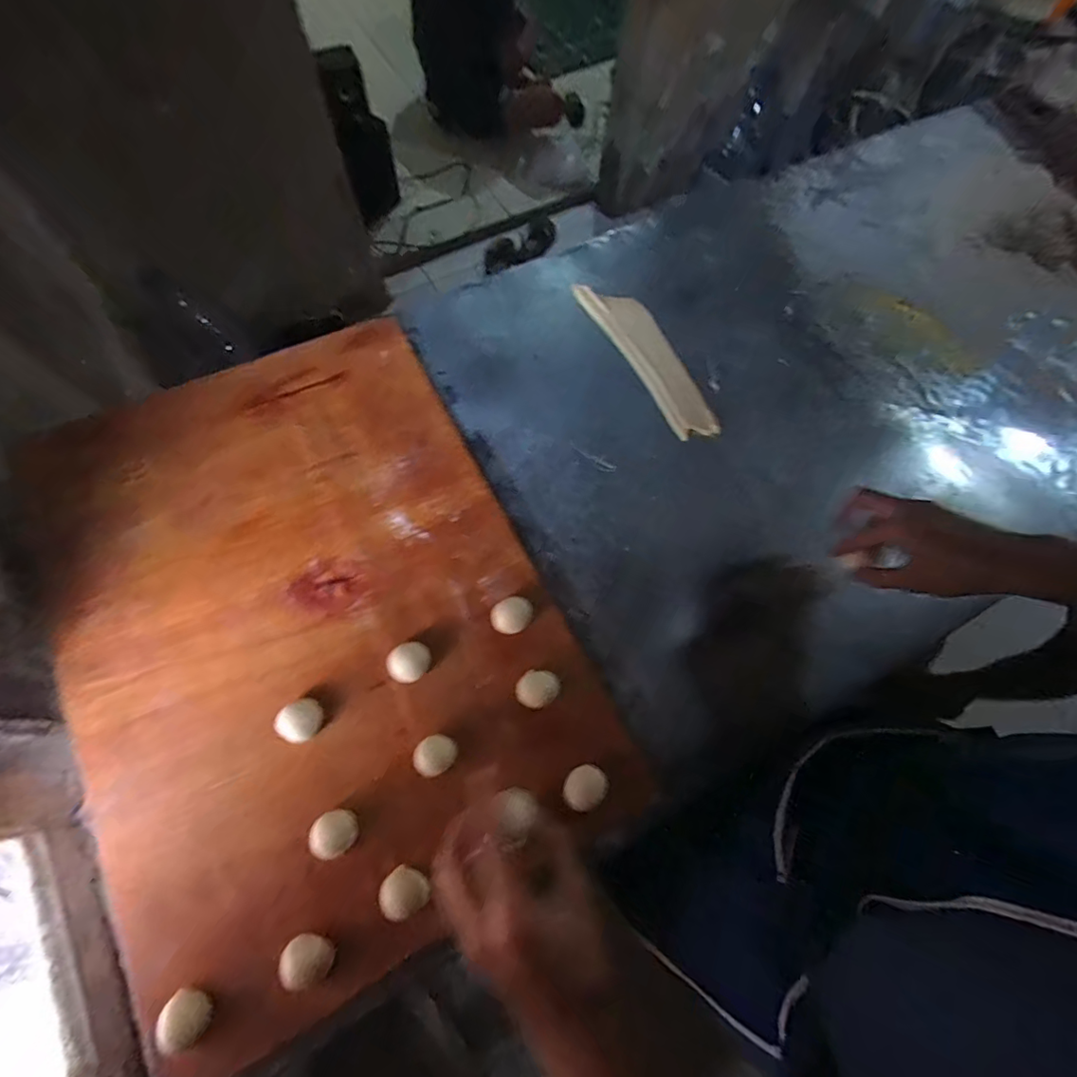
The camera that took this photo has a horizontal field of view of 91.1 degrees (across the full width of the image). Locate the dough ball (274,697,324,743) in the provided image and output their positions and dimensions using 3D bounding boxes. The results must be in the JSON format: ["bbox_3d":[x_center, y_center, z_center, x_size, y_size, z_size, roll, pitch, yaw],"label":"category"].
[{"bbox_3d":[-0.201,0.155,0.450,0.032,0.023,0.034,1,68,-3],"label":"dough ball"}]

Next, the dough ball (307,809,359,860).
[{"bbox_3d":[-0.162,0.234,0.420,0.035,0.021,0.031,-36,74,-15],"label":"dough ball"}]

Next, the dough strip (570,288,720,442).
[{"bbox_3d":[0.135,-0.217,0.627,0.068,0.013,0.235,-26,72,-12],"label":"dough strip"}]

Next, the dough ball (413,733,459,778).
[{"bbox_3d":[-0.086,0.182,0.444,0.035,0.019,0.030,-20,71,-11],"label":"dough ball"}]

